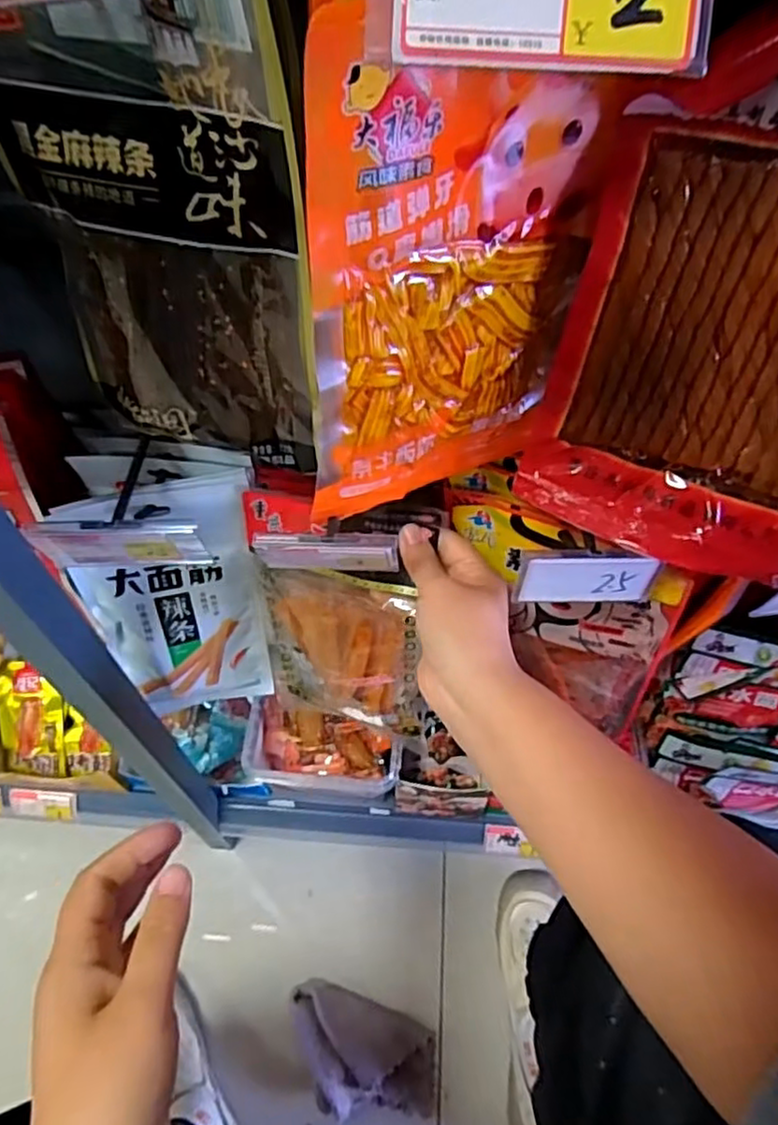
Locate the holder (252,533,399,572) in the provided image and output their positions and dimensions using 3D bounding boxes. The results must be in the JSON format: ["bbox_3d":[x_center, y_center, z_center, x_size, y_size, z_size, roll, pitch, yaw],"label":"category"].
[{"bbox_3d":[-0.035,-0.006,0.394,0.082,0.030,0.014,2,56,-8],"label":"holder"}]

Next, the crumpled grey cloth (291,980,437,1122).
[{"bbox_3d":[-0.029,0.525,0.724,0.169,0.043,0.109,18,58,11],"label":"crumpled grey cloth"}]

